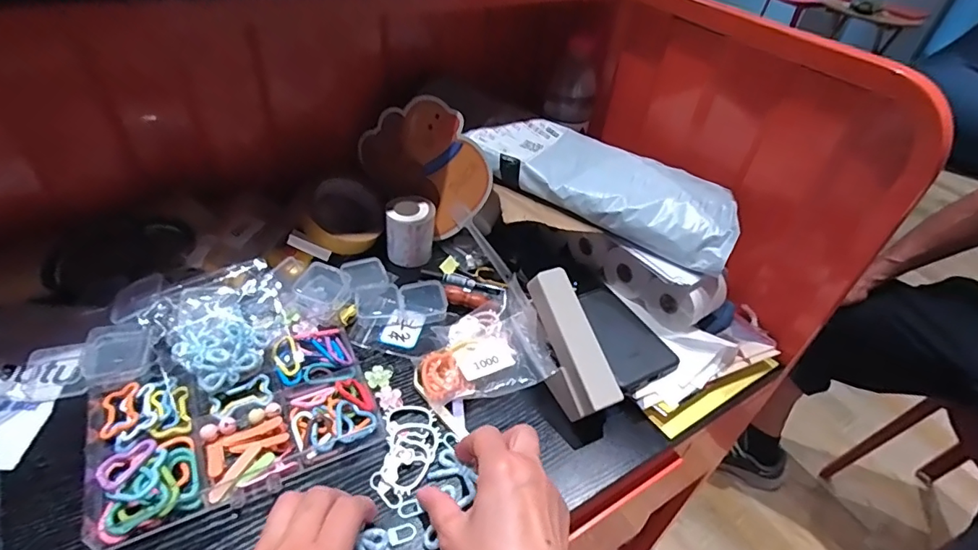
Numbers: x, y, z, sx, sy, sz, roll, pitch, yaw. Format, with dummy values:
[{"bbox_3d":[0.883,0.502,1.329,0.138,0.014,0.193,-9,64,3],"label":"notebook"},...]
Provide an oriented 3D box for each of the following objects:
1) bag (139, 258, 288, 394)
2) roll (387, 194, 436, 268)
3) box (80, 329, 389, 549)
[{"bbox_3d":[-0.241,0.044,0.467,0.106,0.043,0.118,36,50,28],"label":"bag"},{"bbox_3d":[-0.092,-0.050,0.588,0.055,0.064,0.051,1,43,-6],"label":"roll"},{"bbox_3d":[-0.211,0.120,0.420,0.208,0.022,0.140,-18,48,-25],"label":"box"}]

